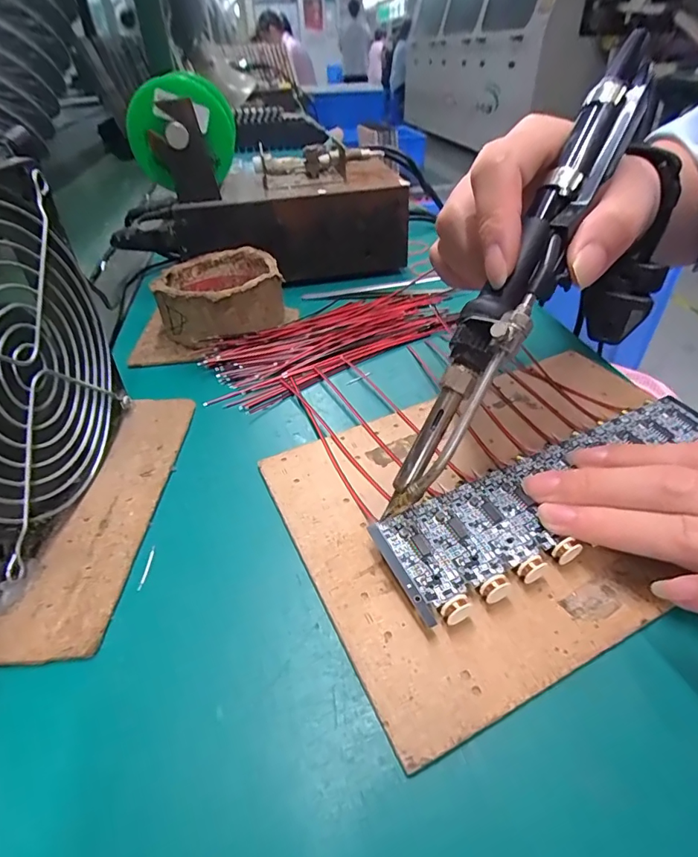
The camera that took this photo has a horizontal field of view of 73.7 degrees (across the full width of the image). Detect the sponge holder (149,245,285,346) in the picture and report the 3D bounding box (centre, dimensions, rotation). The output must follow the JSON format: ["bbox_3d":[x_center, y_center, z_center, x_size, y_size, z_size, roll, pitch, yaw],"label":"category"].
[{"bbox_3d":[-0.087,-0.090,0.320,0.079,0.040,0.083,-11,39,-9],"label":"sponge holder"}]

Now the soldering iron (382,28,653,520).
[{"bbox_3d":[0.064,-0.058,0.169,0.025,0.018,0.194,27,86,32],"label":"soldering iron"}]

